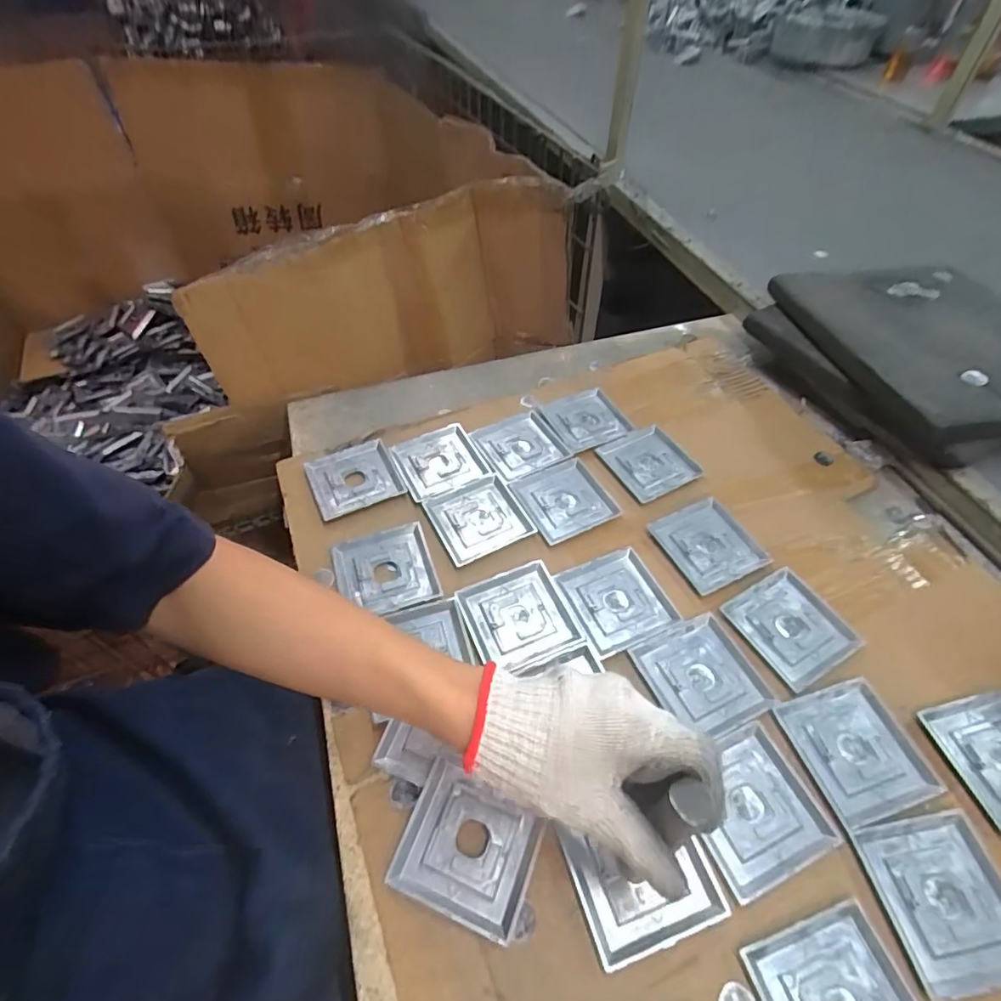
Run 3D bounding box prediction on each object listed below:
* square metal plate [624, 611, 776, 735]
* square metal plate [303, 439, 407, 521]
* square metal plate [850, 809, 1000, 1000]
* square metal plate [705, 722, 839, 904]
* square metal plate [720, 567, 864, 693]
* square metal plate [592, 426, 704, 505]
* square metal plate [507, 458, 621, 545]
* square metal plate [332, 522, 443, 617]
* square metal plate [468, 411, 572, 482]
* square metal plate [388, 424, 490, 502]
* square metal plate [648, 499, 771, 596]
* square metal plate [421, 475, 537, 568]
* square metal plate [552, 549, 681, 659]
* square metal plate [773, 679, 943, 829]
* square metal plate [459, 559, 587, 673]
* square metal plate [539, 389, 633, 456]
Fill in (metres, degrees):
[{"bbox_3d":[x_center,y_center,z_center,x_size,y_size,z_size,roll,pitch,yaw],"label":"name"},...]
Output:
[{"bbox_3d":[0.171,0.150,0.449,0.087,0.004,0.090,-19,53,-13],"label":"square metal plate"},{"bbox_3d":[-0.166,-0.026,0.595,0.095,0.005,0.088,-20,54,-14],"label":"square metal plate"},{"bbox_3d":[0.303,0.268,0.356,0.089,0.005,0.090,-7,52,-5],"label":"square metal plate"},{"bbox_3d":[0.185,0.225,0.389,0.089,0.004,0.089,-20,54,-14],"label":"square metal plate"},{"bbox_3d":[0.264,0.113,0.479,0.092,0.007,0.089,-25,55,-18],"label":"square metal plate"},{"bbox_3d":[0.170,-0.046,0.606,0.084,0.005,0.090,-23,55,-17],"label":"square metal plate"},{"bbox_3d":[0.068,-0.003,0.571,0.089,0.004,0.089,-21,54,-15],"label":"square metal plate"},{"bbox_3d":[-0.113,0.069,0.514,0.090,0.008,0.090,-16,53,-11],"label":"square metal plate"},{"bbox_3d":[0.022,-0.066,0.621,0.087,0.009,0.084,-25,55,-17],"label":"square metal plate"},{"bbox_3d":[-0.072,-0.045,0.605,0.090,0.005,0.094,-21,54,-15],"label":"square metal plate"},{"bbox_3d":[0.212,0.043,0.533,0.085,0.007,0.088,-21,54,-15],"label":"square metal plate"},{"bbox_3d":[-0.024,0.017,0.556,0.089,0.005,0.088,-23,54,-16],"label":"square metal plate"},{"bbox_3d":[0.108,0.093,0.494,0.087,0.004,0.088,-18,53,-13],"label":"square metal plate"},{"bbox_3d":[0.281,0.195,0.416,0.091,0.005,0.090,-14,52,-10],"label":"square metal plate"},{"bbox_3d":[0.016,0.108,0.484,0.090,0.006,0.091,-18,53,-13],"label":"square metal plate"},{"bbox_3d":[0.106,-0.097,0.647,0.084,0.006,0.086,-21,54,-15],"label":"square metal plate"}]

